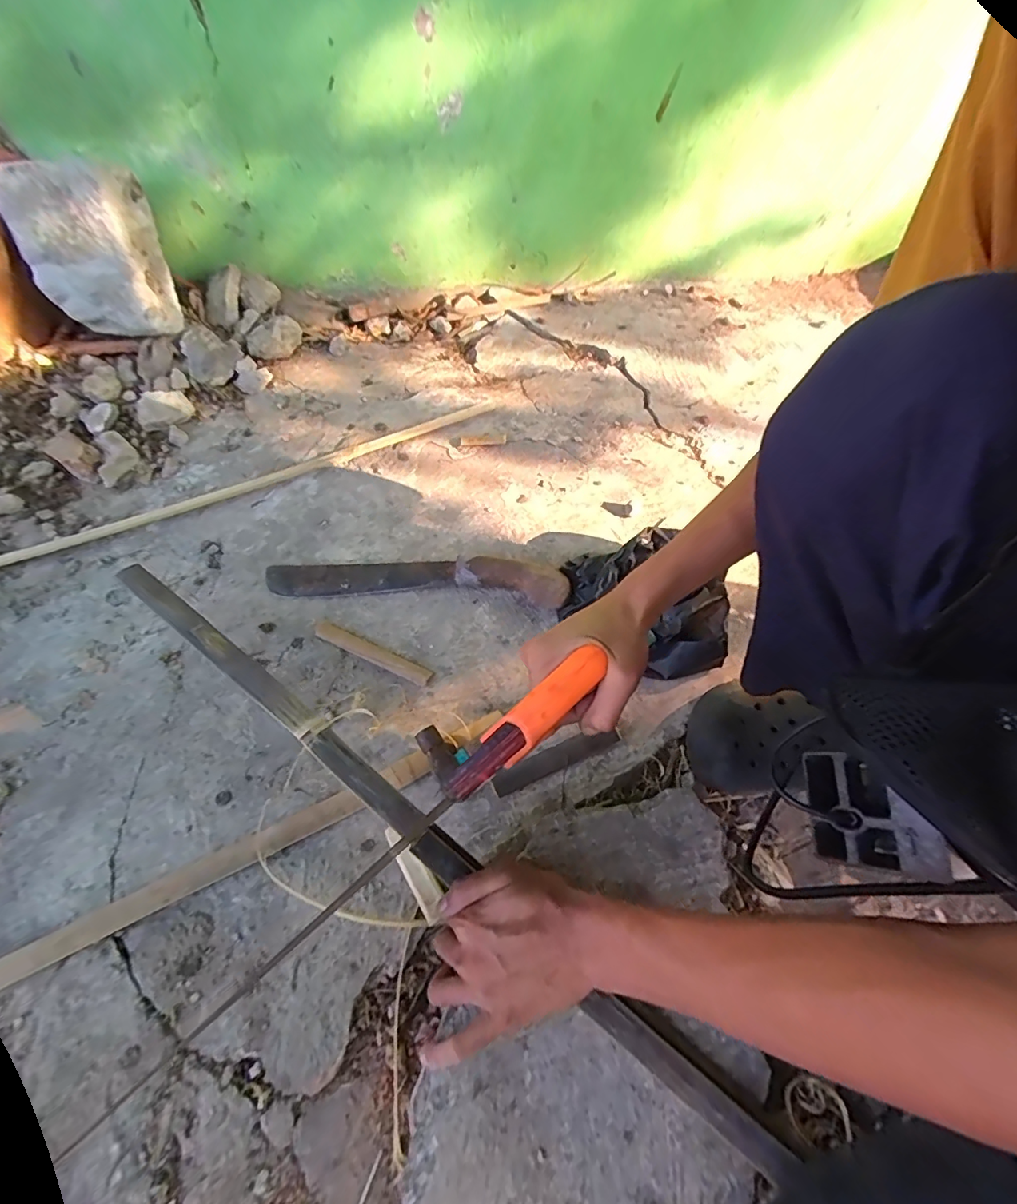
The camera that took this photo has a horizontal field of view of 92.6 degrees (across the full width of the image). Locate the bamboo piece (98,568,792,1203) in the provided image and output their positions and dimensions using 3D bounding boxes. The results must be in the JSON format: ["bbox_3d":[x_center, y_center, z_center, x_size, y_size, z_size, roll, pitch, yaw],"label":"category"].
[{"bbox_3d":[-0.121,0.171,0.439,0.776,0.028,0.030,34,64,16],"label":"bamboo piece"}]

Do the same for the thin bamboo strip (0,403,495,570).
[{"bbox_3d":[-0.440,-0.164,0.734,0.893,0.010,0.036,-22,59,-13],"label":"thin bamboo strip"}]

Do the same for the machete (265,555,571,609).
[{"bbox_3d":[-0.125,-0.031,0.626,0.398,0.041,0.072,4,57,4],"label":"machete"}]

